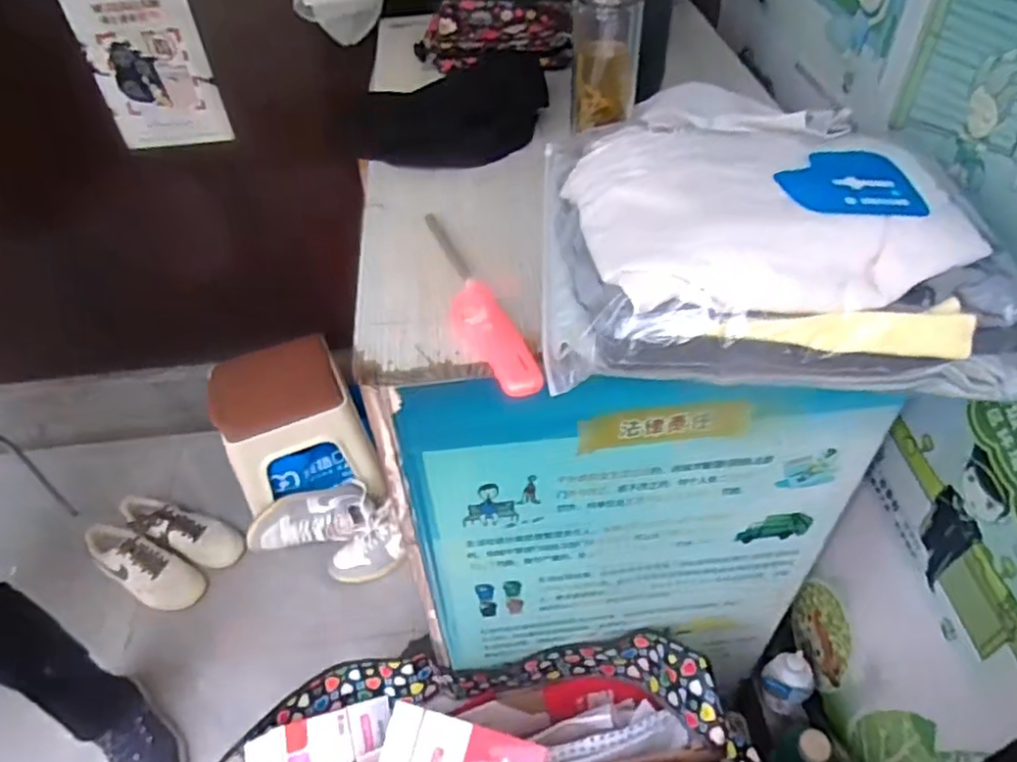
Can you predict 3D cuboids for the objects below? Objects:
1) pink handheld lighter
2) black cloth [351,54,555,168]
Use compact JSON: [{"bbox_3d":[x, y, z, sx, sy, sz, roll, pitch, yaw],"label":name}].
[{"bbox_3d":[-0.038,-0.077,0.581,0.037,0.021,0.252,-19,48,-14],"label":"pink handheld lighter"},{"bbox_3d":[-0.061,-0.301,0.773,0.229,0.061,0.126,-15,47,-10],"label":"black cloth"}]

